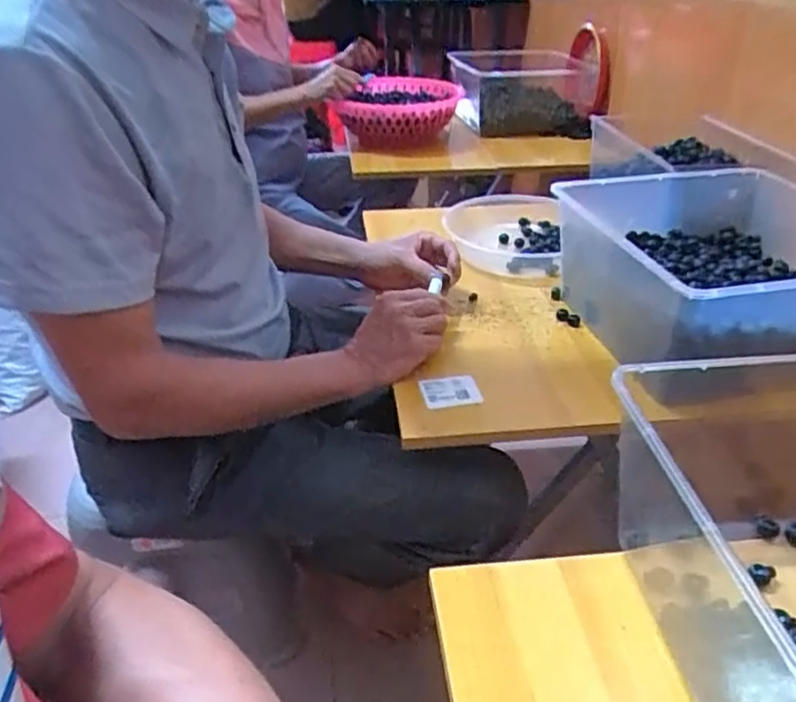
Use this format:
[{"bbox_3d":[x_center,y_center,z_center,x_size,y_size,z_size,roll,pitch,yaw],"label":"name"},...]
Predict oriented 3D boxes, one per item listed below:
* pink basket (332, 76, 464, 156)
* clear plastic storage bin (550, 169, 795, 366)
[{"bbox_3d":[0.008,-0.502,1.407,0.237,0.125,0.250,3,32,7],"label":"pink basket"},{"bbox_3d":[0.360,-0.091,0.763,0.292,0.148,0.336,-6,32,-8],"label":"clear plastic storage bin"}]

